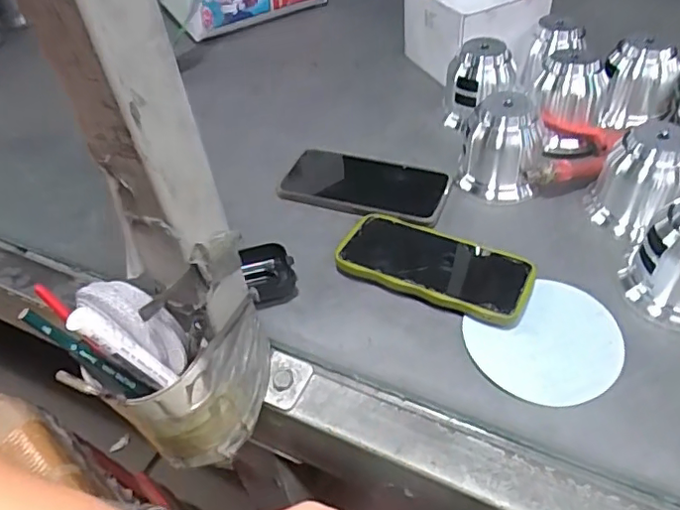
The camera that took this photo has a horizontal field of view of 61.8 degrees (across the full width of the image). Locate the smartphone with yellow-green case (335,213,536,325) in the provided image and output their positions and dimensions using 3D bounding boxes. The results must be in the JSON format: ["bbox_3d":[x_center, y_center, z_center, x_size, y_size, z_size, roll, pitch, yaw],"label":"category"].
[{"bbox_3d":[0.080,0.005,0.485,0.159,0.017,0.083,17,49,20],"label":"smartphone with yellow-green case"}]

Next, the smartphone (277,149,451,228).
[{"bbox_3d":[0.025,-0.072,0.569,0.160,0.009,0.083,16,49,19],"label":"smartphone"}]

